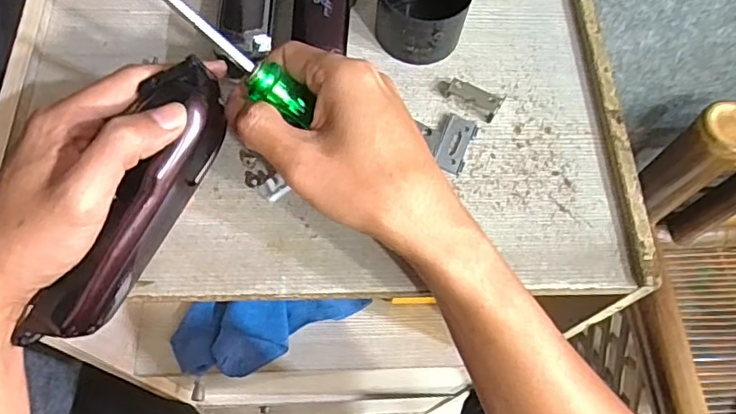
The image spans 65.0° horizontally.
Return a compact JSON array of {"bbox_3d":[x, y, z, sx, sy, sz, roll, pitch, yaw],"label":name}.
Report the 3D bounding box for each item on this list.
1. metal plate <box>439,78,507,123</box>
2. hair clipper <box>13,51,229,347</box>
[{"bbox_3d":[0.068,-0.073,0.384,0.043,0.010,0.019,22,65,7],"label":"metal plate"},{"bbox_3d":[-0.123,-0.002,0.308,0.037,0.040,0.155,26,84,9],"label":"hair clipper"}]

